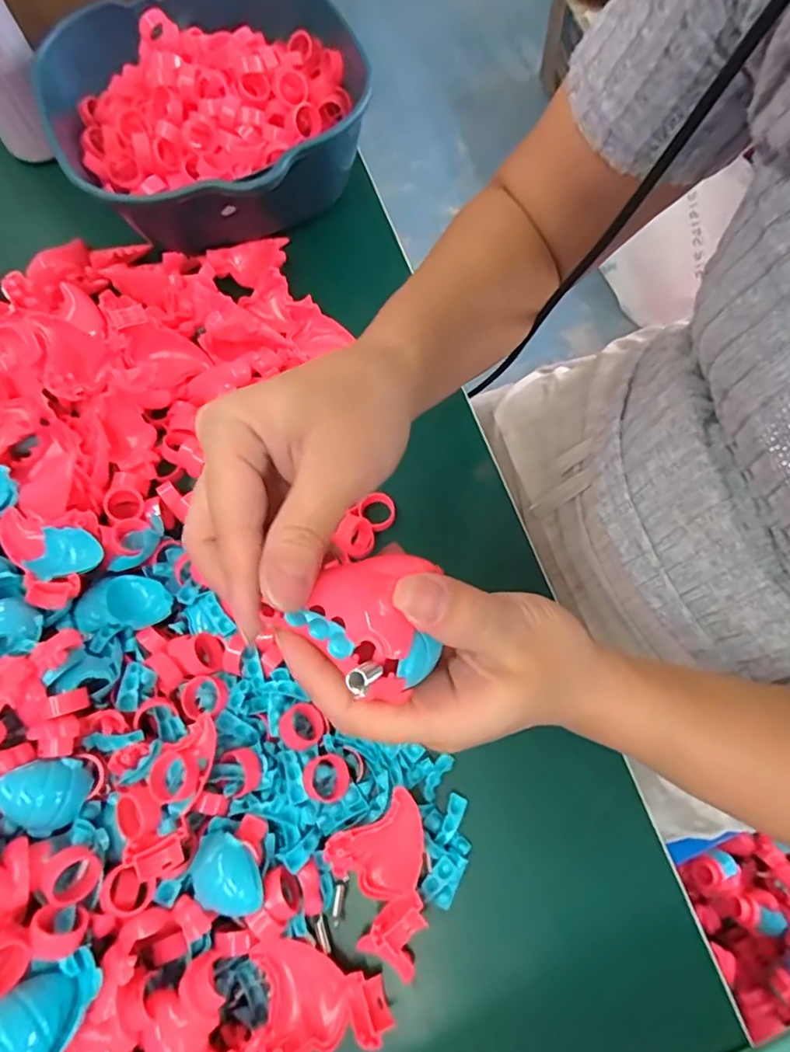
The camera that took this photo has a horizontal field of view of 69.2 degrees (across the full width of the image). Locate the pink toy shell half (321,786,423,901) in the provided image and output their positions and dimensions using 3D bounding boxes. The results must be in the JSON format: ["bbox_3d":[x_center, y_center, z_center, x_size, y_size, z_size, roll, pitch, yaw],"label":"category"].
[{"bbox_3d":[-0.006,0.186,0.327,0.058,0.023,0.046,-33,72,-10],"label":"pink toy shell half"}]

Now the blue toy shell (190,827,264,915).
[{"bbox_3d":[-0.092,0.188,0.308,0.034,0.013,0.042,-23,70,-7],"label":"blue toy shell"}]

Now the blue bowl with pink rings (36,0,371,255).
[{"bbox_3d":[-0.145,-0.352,0.485,0.263,0.082,0.264,-1,69,2],"label":"blue bowl with pink rings"}]

